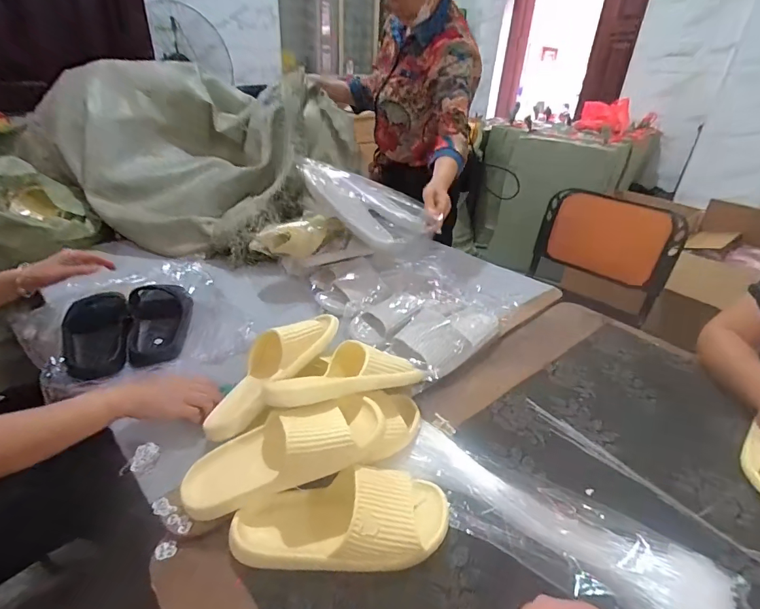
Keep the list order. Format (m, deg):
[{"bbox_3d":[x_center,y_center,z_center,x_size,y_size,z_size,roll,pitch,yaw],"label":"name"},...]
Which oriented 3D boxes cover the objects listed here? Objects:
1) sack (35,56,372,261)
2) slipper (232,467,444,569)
[{"bbox_3d":[-0.465,-0.454,1.201,0.545,0.367,0.606,17,34,23],"label":"sack"},{"bbox_3d":[-0.042,0.246,0.480,0.242,0.070,0.105,-2,31,-8],"label":"slipper"}]

